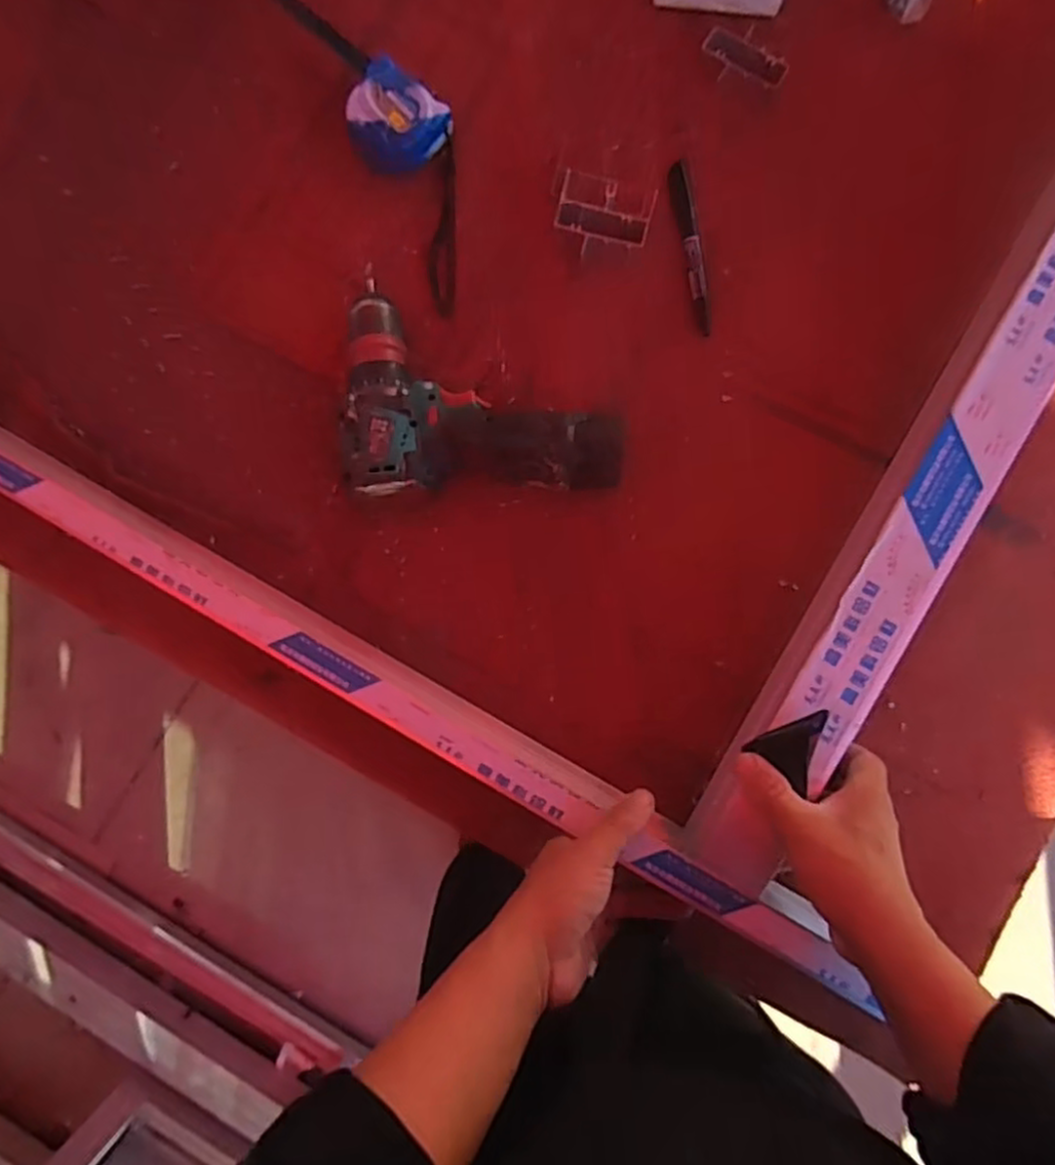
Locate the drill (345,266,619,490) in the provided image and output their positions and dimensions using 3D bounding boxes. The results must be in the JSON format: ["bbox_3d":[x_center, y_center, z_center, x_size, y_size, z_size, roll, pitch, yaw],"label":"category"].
[{"bbox_3d":[-0.034,-0.149,0.528,0.203,0.058,0.173,-2,85,4],"label":"drill"}]

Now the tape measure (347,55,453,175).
[{"bbox_3d":[-0.104,-0.354,0.559,0.075,0.040,0.071,42,91,5],"label":"tape measure"}]

